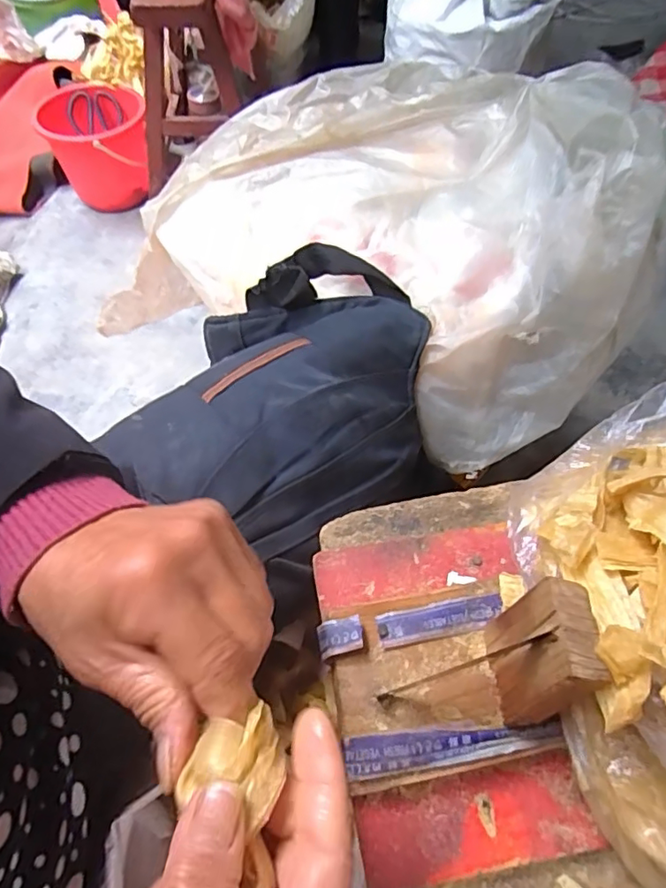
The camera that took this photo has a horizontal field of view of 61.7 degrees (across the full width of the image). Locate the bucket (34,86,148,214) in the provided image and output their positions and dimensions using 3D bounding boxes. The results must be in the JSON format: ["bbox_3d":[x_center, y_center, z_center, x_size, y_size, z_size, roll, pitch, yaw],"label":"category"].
[{"bbox_3d":[-0.502,-0.641,1.221,0.216,0.167,0.233,-11,58,-6],"label":"bucket"}]

